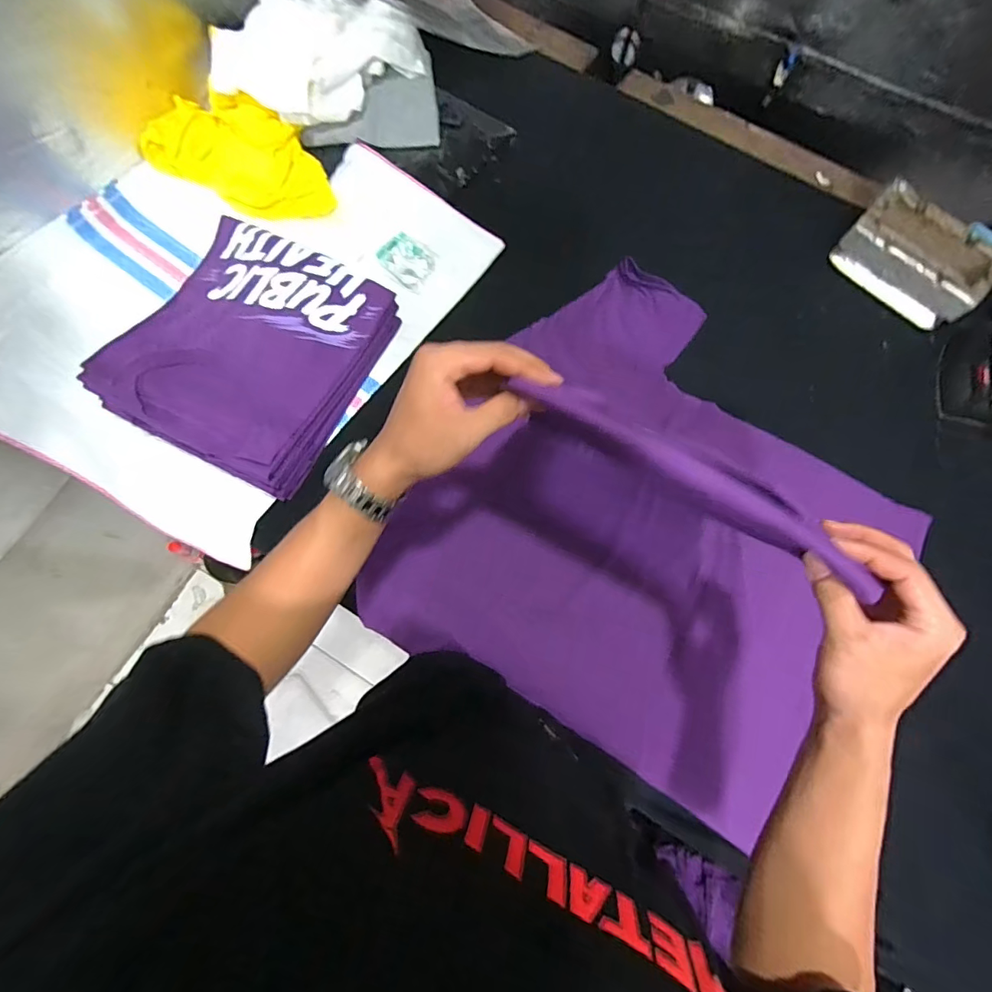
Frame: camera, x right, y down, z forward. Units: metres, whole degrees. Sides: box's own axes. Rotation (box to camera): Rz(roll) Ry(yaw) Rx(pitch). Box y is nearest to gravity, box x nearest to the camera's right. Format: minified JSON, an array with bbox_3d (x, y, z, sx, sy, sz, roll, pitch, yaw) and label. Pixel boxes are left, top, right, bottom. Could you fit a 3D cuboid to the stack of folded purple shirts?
[{"bbox_3d":[-0.344,-0.206,0.676,0.278,0.101,0.334,26,77,5],"label":"stack of folded purple shirts"}]

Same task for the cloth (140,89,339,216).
[{"bbox_3d":[-0.417,-0.549,0.759,0.278,0.106,0.123,23,76,5],"label":"cloth"}]

